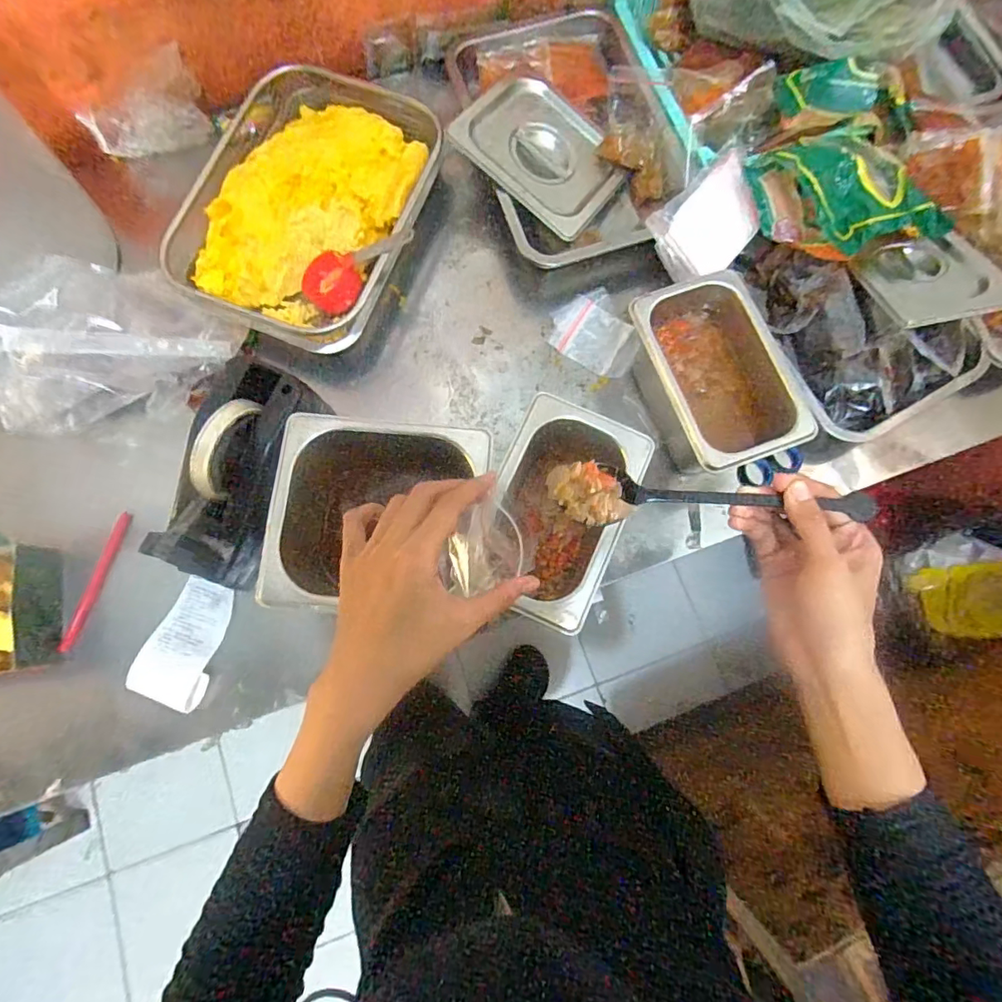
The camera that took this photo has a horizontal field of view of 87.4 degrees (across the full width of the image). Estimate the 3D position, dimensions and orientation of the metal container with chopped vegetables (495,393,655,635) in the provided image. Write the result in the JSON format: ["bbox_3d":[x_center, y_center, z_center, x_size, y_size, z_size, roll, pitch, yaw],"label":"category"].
[{"bbox_3d":[0.043,0.018,0.475,0.111,0.102,0.181,24,79,4],"label":"metal container with chopped vegetables"}]

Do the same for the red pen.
[{"bbox_3d":[-0.384,0.075,0.499,0.013,0.012,0.133,16,78,2],"label":"red pen"}]

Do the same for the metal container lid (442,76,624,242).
[{"bbox_3d":[0.046,-0.379,0.574,0.169,0.013,0.139,40,74,-5],"label":"metal container lid"}]

